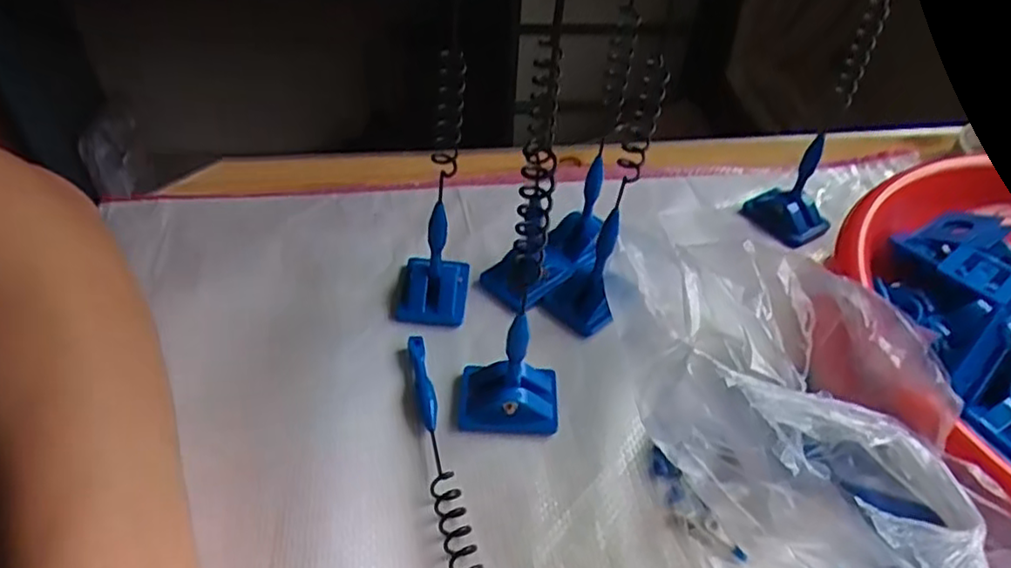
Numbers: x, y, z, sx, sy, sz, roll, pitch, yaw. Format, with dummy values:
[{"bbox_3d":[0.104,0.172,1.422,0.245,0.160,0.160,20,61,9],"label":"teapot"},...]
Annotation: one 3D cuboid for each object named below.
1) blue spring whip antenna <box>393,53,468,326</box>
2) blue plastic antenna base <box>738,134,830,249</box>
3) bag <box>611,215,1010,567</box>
[{"bbox_3d":[-0.037,-0.039,0.323,0.037,0.124,0.040,4,43,0],"label":"blue spring whip antenna"},{"bbox_3d":[0.174,-0.059,0.407,0.034,0.051,0.044,-22,48,-25],"label":"blue plastic antenna base"},{"bbox_3d":[0.114,0.051,0.276,0.110,0.074,0.229,-10,45,-14],"label":"bag"}]

